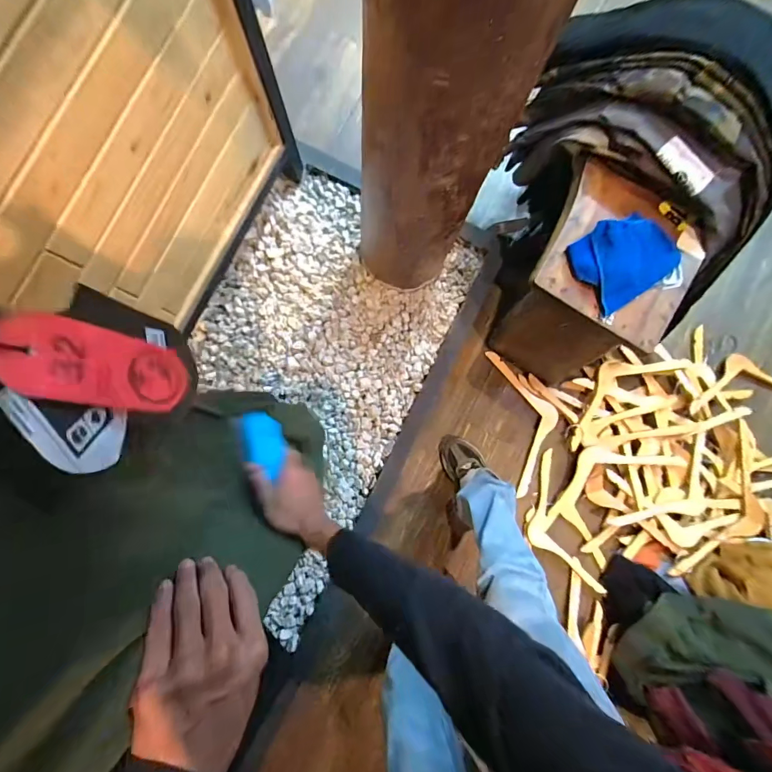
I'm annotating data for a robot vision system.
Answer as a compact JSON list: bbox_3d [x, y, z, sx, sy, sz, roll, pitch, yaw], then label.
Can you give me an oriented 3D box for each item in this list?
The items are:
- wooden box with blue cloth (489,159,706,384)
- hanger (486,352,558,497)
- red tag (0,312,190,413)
[{"bbox_3d":[0.425,-0.202,0.889,0.287,0.460,0.256,32,85,1],"label":"wooden box with blue cloth"},{"bbox_3d":[0.411,0.094,1.111,0.148,0.013,0.421,-13,86,15],"label":"hanger"},{"bbox_3d":[-0.115,-0.008,0.158,0.005,0.071,0.031,-7,77,23],"label":"red tag"}]

